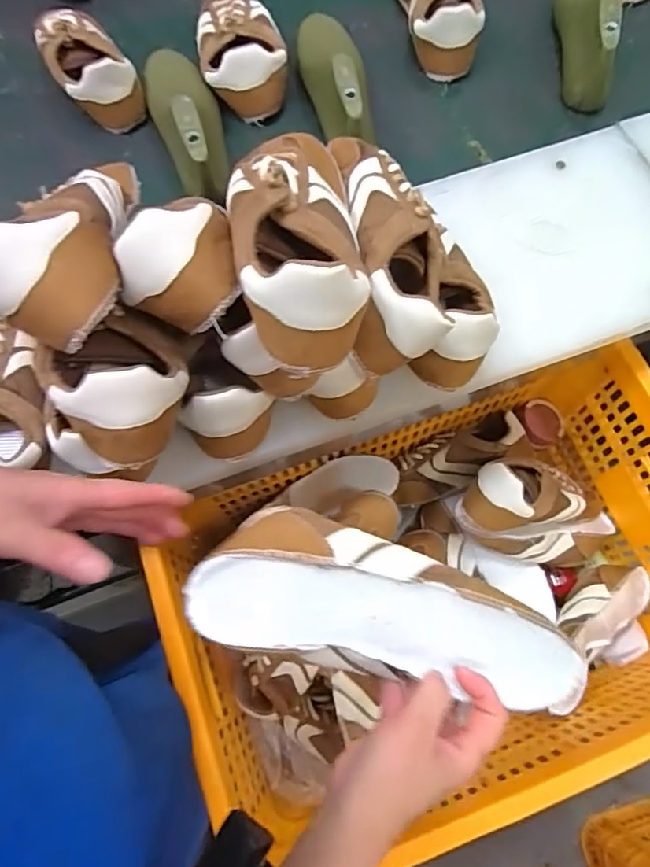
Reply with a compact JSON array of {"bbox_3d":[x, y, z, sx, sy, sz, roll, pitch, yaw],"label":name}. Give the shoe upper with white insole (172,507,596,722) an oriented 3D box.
[{"bbox_3d":[0.046,0.112,0.338,0.246,0.061,0.081,19,73,-9],"label":"shoe upper with white insole"}]

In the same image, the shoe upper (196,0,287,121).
[{"bbox_3d":[-0.113,-0.504,0.719,0.108,0.076,0.190,-14,72,-2],"label":"shoe upper"}]

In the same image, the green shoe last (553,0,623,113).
[{"bbox_3d":[0.335,-0.540,0.711,0.054,0.094,0.245,5,72,4],"label":"green shoe last"}]

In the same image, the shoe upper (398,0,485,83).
[{"bbox_3d":[0.148,-0.593,0.745,0.080,0.077,0.242,-9,72,-1],"label":"shoe upper"}]

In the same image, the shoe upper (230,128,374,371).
[{"bbox_3d":[-0.025,-0.156,0.396,0.097,0.088,0.231,-8,72,0],"label":"shoe upper"}]

